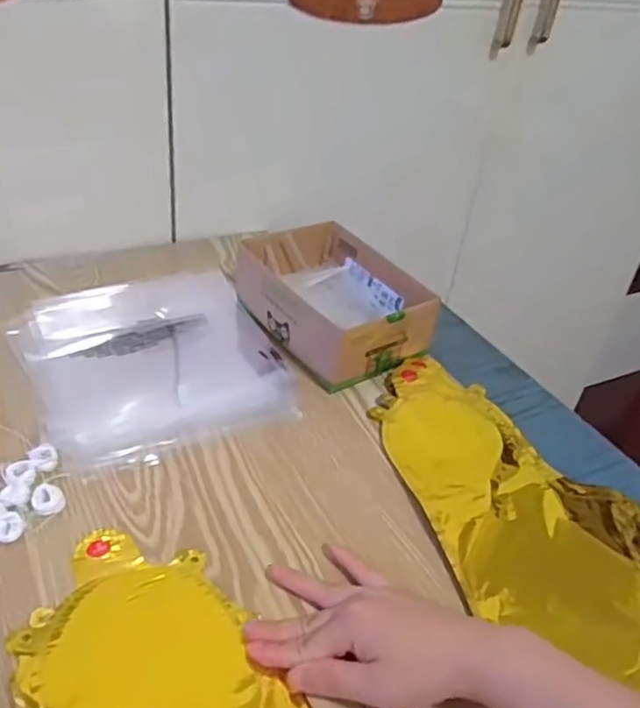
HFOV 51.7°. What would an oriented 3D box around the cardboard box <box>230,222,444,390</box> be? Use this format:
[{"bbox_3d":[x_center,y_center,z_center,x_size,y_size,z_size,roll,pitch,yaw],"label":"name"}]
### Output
[{"bbox_3d":[0.015,-0.056,0.659,0.135,0.064,0.183,-20,44,-32],"label":"cardboard box"}]

